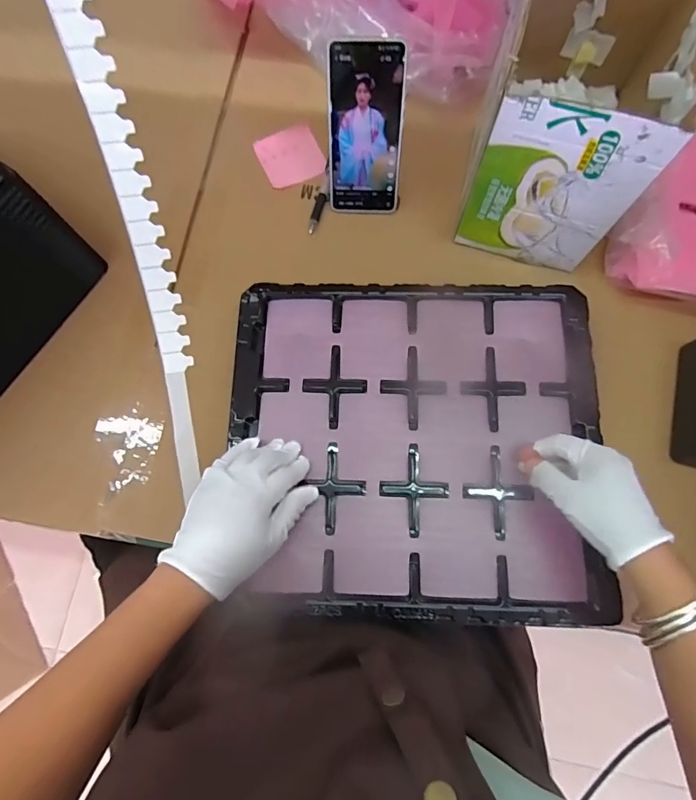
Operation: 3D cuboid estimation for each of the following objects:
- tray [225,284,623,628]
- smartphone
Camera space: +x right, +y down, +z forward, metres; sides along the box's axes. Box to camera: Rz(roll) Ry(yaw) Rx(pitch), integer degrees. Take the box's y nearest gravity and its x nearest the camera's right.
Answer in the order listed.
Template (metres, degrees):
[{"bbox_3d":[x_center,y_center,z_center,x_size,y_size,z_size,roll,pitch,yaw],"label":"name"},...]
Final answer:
[{"bbox_3d":[0.063,0.039,0.464,0.360,0.039,0.330,2,72,-1],"label":"tray"},{"bbox_3d":[0.019,-0.286,0.497,0.078,0.166,0.006,4,45,2],"label":"smartphone"}]

